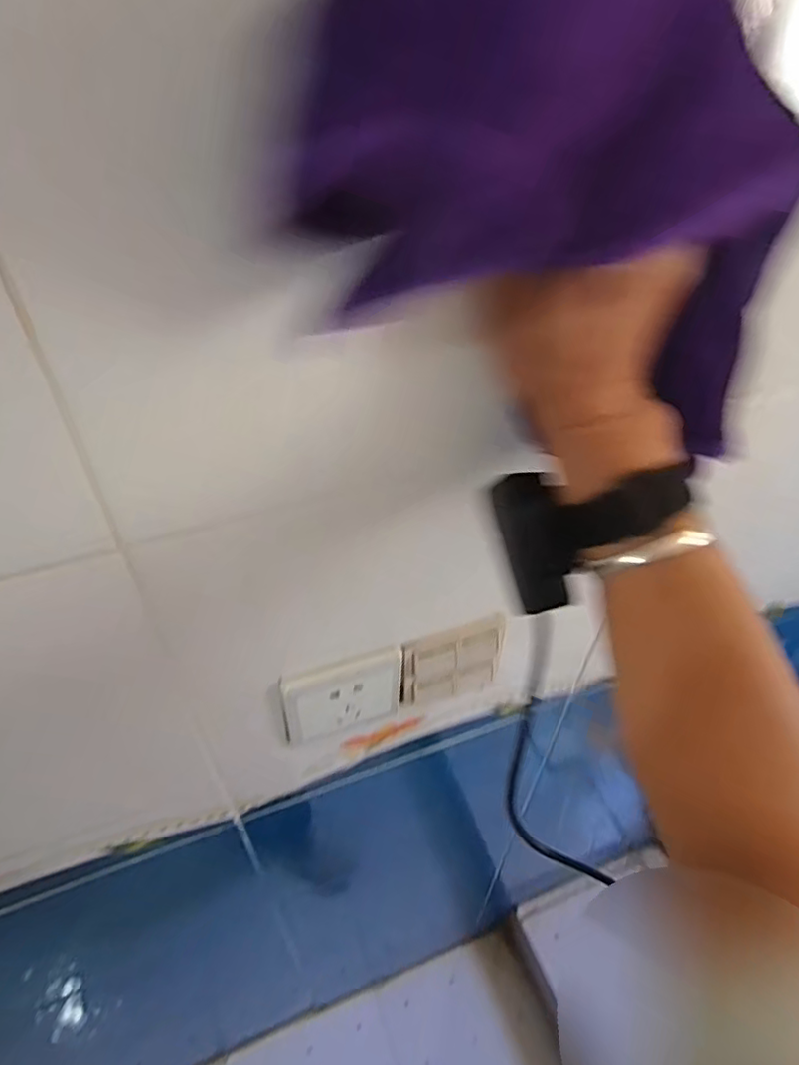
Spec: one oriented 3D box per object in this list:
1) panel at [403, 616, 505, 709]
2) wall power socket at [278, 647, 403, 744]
[{"bbox_3d":[0.041,0.099,0.452,0.078,0.080,0.011,-13,46,-15],"label":"panel"},{"bbox_3d":[-0.038,0.117,0.430,0.088,0.076,0.009,-14,46,-16],"label":"wall power socket"}]

